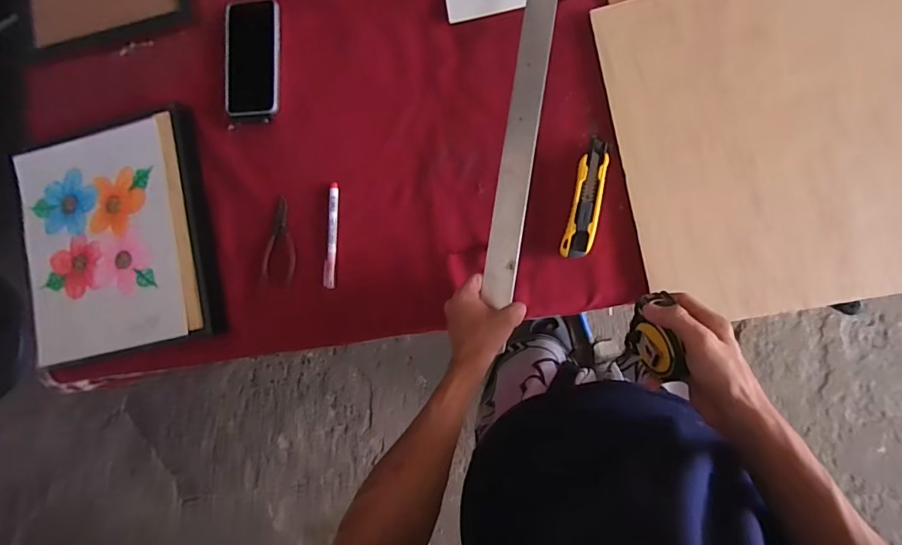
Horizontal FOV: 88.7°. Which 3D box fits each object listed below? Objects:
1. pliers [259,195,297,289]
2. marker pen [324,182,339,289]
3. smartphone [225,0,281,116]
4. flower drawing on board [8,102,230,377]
[{"bbox_3d":[-0.230,-0.038,0.626,0.046,0.010,0.123,4,87,10],"label":"pliers"},{"bbox_3d":[-0.160,-0.049,0.615,0.015,0.008,0.140,0,87,9],"label":"marker pen"},{"bbox_3d":[-0.278,-0.297,0.641,0.080,0.011,0.156,0,87,9],"label":"smartphone"},{"bbox_3d":[-0.469,-0.049,0.649,0.277,0.033,0.325,-12,85,9],"label":"flower drawing on board"}]

